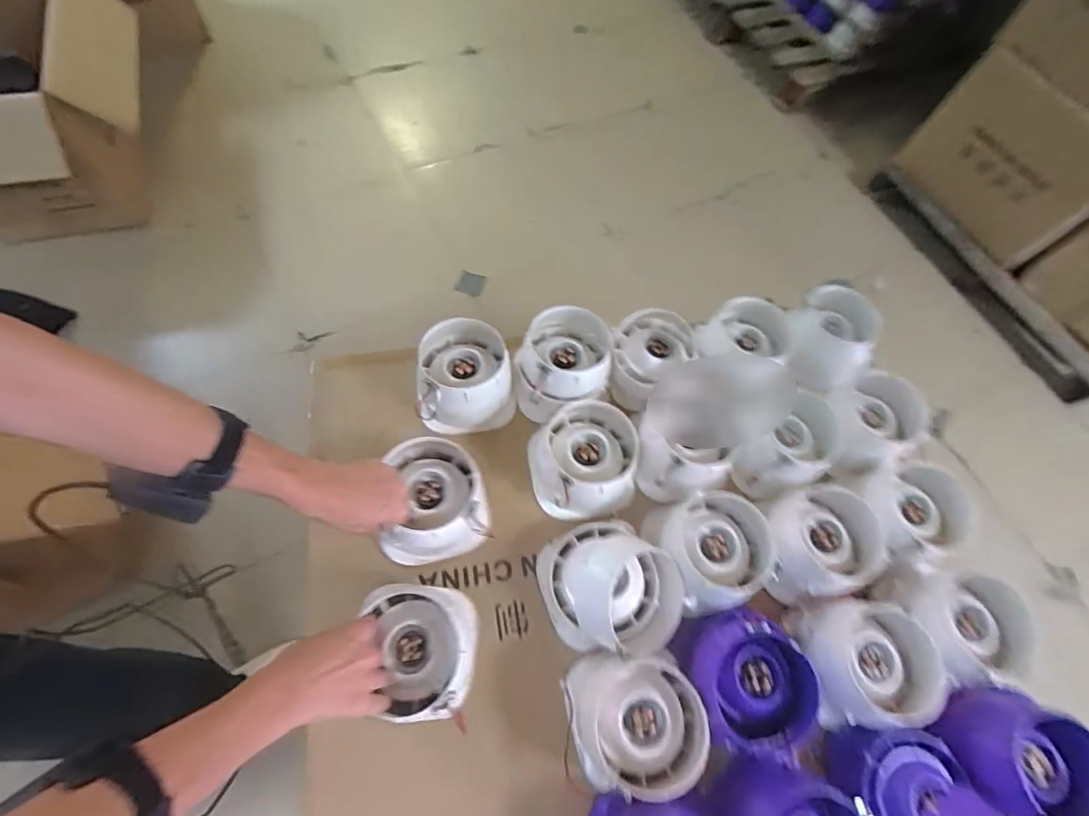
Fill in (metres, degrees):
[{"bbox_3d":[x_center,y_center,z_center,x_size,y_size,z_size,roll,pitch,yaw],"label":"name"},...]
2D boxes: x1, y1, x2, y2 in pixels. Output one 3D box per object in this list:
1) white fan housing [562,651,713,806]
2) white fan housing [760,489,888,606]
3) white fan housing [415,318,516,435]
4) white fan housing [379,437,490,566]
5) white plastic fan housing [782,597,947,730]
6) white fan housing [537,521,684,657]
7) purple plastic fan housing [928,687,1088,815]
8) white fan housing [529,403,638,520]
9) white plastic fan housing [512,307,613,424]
[{"bbox_3d":[0.095,0.334,0.555,0.131,0.089,0.132,-10,67,-12],"label":"white fan housing"},{"bbox_3d":[0.344,0.175,0.662,0.132,0.089,0.140,3,65,-6],"label":"white fan housing"},{"bbox_3d":[-0.113,-0.047,0.722,0.134,0.089,0.143,-1,66,-8],"label":"white fan housing"},{"bbox_3d":[-0.138,0.109,0.628,0.122,0.088,0.129,-9,64,-8],"label":"white fan housing"},{"bbox_3d":[0.367,0.293,0.603,0.114,0.089,0.134,-7,67,-11],"label":"white plastic fan housing"},{"bbox_3d":[0.078,0.211,0.611,0.138,0.101,0.165,-37,75,-21],"label":"white fan housing"},{"bbox_3d":[0.522,0.377,0.560,0.122,0.086,0.130,3,65,-6],"label":"purple plastic fan housing"},{"bbox_3d":[0.053,0.064,0.683,0.142,0.103,0.134,2,63,-3],"label":"white fan housing"},{"bbox_3d":[0.030,-0.069,0.732,0.137,0.073,0.160,12,65,-2],"label":"white plastic fan housing"}]

